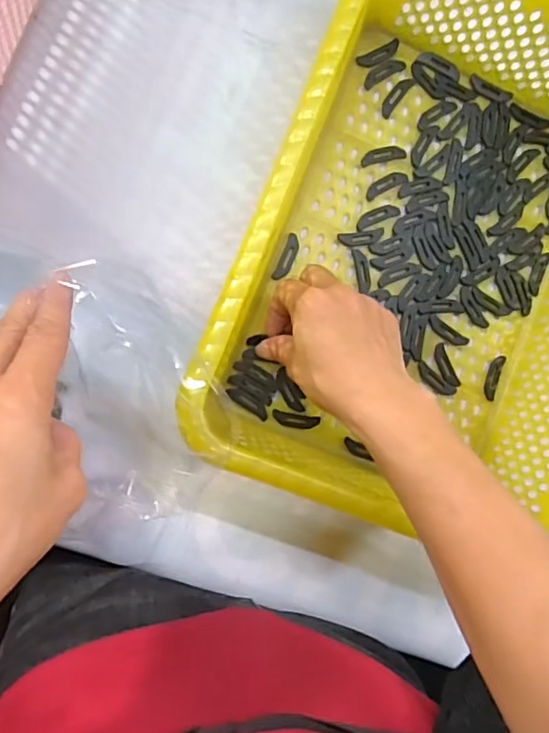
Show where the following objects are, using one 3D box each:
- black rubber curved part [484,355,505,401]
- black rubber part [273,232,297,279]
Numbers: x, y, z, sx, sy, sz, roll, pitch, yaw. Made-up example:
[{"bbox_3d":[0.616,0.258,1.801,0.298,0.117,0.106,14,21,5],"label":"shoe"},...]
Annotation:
[{"bbox_3d":[0.169,0.009,0.447,0.012,0.004,0.035,18,89,-9],"label":"black rubber curved part"},{"bbox_3d":[0.009,-0.079,0.426,0.010,0.004,0.036,23,88,-8],"label":"black rubber part"}]

